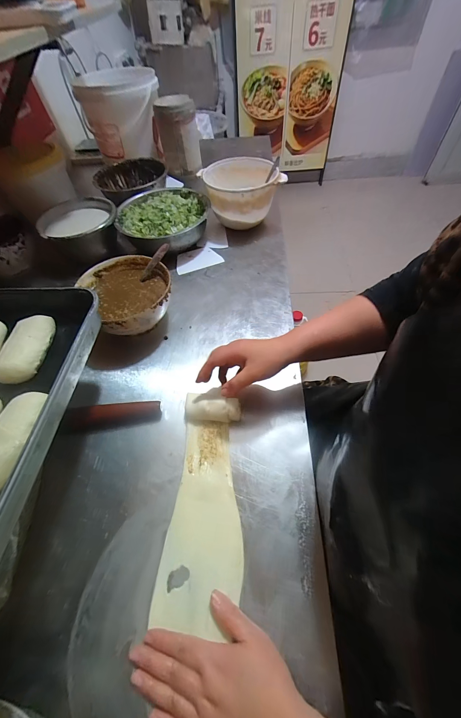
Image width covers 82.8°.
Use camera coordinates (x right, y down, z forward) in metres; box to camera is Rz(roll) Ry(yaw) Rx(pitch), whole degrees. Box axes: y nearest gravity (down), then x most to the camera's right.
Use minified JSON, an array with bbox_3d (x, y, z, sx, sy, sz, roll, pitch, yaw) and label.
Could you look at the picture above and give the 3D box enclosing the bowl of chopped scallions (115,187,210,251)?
[{"bbox_3d":[-0.170,-0.356,0.683,0.227,0.072,0.237,-2,56,3],"label":"bowl of chopped scallions"}]

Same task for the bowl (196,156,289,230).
[{"bbox_3d":[0.029,-0.423,0.688,0.174,0.116,0.176,-20,57,-10],"label":"bowl"}]

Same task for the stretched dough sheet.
[{"bbox_3d":[-0.033,0.178,0.353,0.097,0.028,0.265,1,61,4],"label":"stretched dough sheet"}]

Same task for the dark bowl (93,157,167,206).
[{"bbox_3d":[-0.298,-0.519,0.791,0.211,0.073,0.259,-10,56,-3],"label":"dark bowl"}]

